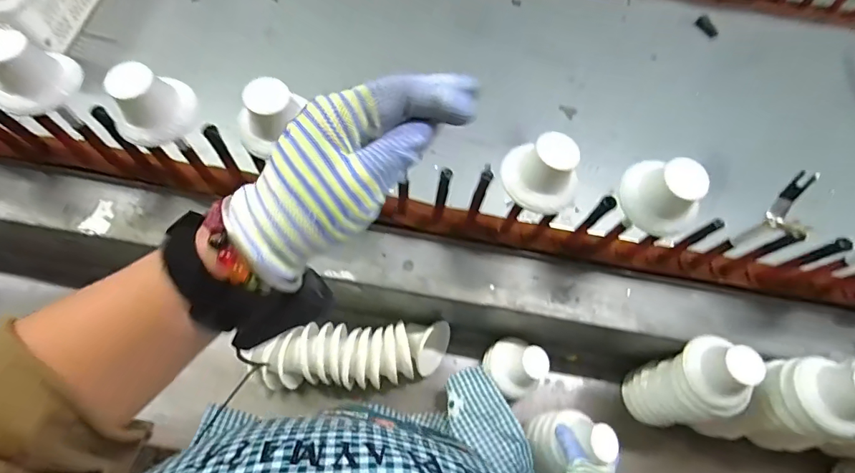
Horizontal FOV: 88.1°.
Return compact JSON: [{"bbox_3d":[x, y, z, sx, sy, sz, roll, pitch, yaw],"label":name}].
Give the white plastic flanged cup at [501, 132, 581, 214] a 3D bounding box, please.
[{"bbox_3d":[0.134,-0.075,0.519,0.093,0.059,0.073,30,71,12],"label":"white plastic flanged cup"}]

